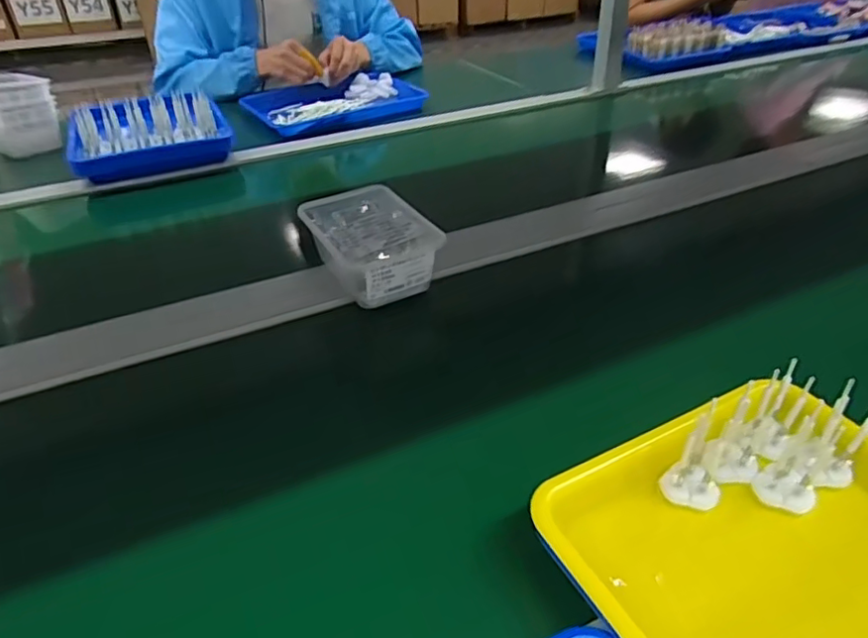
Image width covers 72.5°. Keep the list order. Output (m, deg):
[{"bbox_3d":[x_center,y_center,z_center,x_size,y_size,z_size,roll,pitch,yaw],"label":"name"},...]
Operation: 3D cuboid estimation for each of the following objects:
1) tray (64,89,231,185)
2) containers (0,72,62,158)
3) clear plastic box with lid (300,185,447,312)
[{"bbox_3d":[-0.474,-0.315,0.996,0.236,0.096,0.156,-16,38,-18],"label":"tray"},{"bbox_3d":[-0.764,-0.372,1.072,0.164,0.115,0.123,28,46,35],"label":"containers"},{"bbox_3d":[-0.075,-0.085,0.673,0.115,0.062,0.160,-19,40,-22],"label":"clear plastic box with lid"}]

